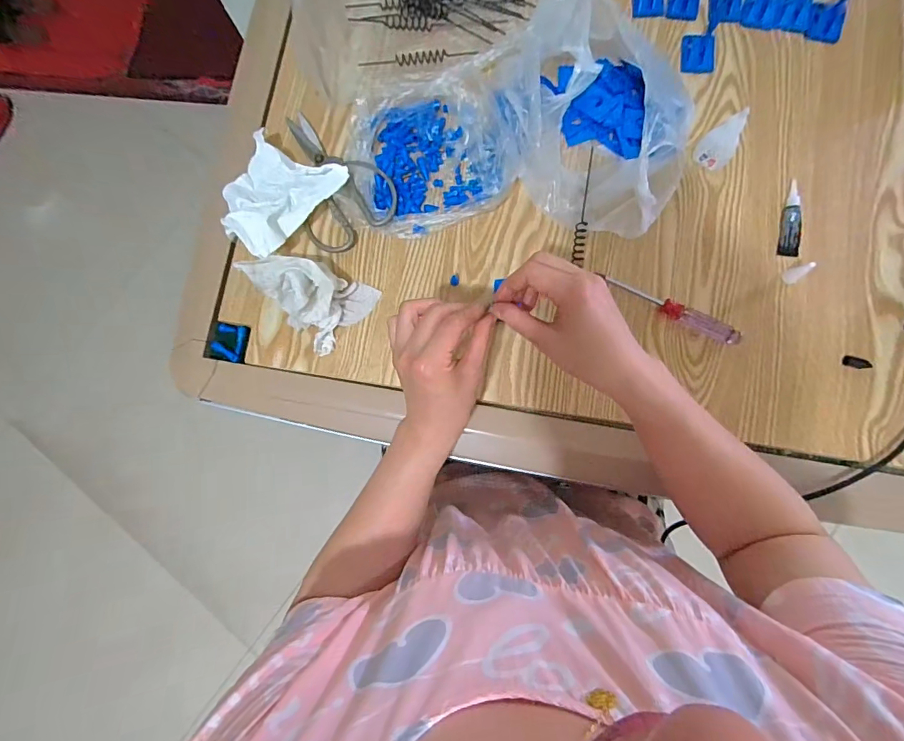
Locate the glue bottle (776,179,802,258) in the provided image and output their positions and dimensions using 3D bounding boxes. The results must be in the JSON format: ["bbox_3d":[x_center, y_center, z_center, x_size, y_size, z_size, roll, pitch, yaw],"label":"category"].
[{"bbox_3d":[0.350,-0.158,0.451,0.020,0.013,0.081,10,83,6],"label":"glue bottle"}]

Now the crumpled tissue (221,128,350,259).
[{"bbox_3d":[-0.199,-0.190,0.481,0.122,0.052,0.127,27,85,8],"label":"crumpled tissue"}]

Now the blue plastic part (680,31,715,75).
[{"bbox_3d":[0.270,-0.347,0.485,0.034,0.009,0.036,6,116,16],"label":"blue plastic part"}]

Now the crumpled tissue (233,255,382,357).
[{"bbox_3d":[-0.150,-0.088,0.459,0.116,0.058,0.089,42,87,9],"label":"crumpled tissue"}]

